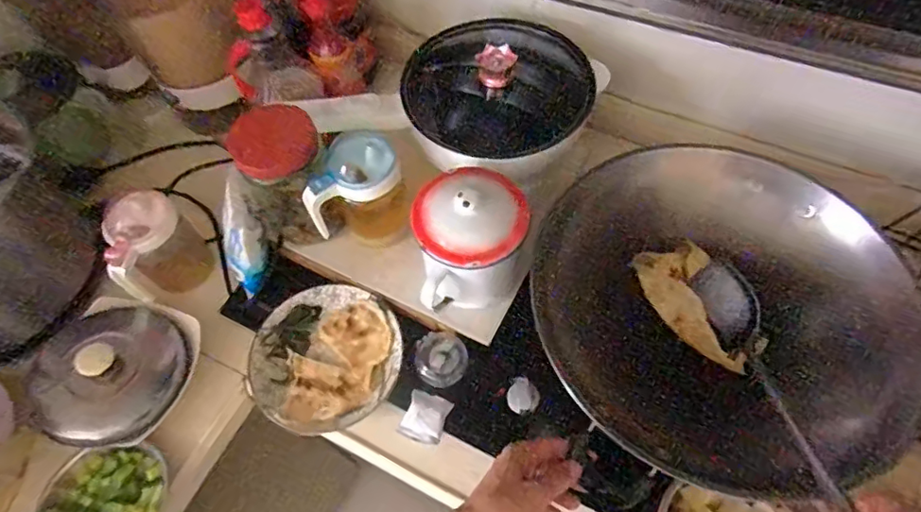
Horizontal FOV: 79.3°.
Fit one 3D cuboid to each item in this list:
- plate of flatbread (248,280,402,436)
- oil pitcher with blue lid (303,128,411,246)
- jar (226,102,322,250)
[{"bbox_3d":[-0.160,0.120,0.666,0.171,0.022,0.175,-1,61,2],"label":"plate of flatbread"},{"bbox_3d":[-0.123,-0.068,0.663,0.110,0.136,0.078,-21,62,-9],"label":"oil pitcher with blue lid"},{"bbox_3d":[-0.209,-0.094,0.659,0.087,0.143,0.092,-1,61,2],"label":"jar"}]

